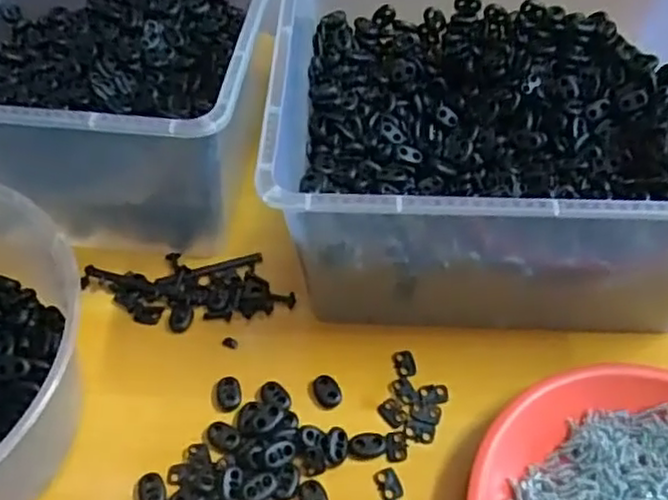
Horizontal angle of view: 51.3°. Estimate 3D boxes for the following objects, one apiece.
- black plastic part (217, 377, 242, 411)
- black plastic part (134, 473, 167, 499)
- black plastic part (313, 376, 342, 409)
[{"bbox_3d":[-0.065,0.088,0.430,0.015,0.004,0.023,-7,52,-7],"label":"black plastic part"},{"bbox_3d":[-0.103,0.137,0.392,0.017,0.005,0.022,-17,53,-14],"label":"black plastic part"},{"bbox_3d":[-0.004,0.087,0.431,0.016,0.004,0.022,-16,53,-13],"label":"black plastic part"}]

